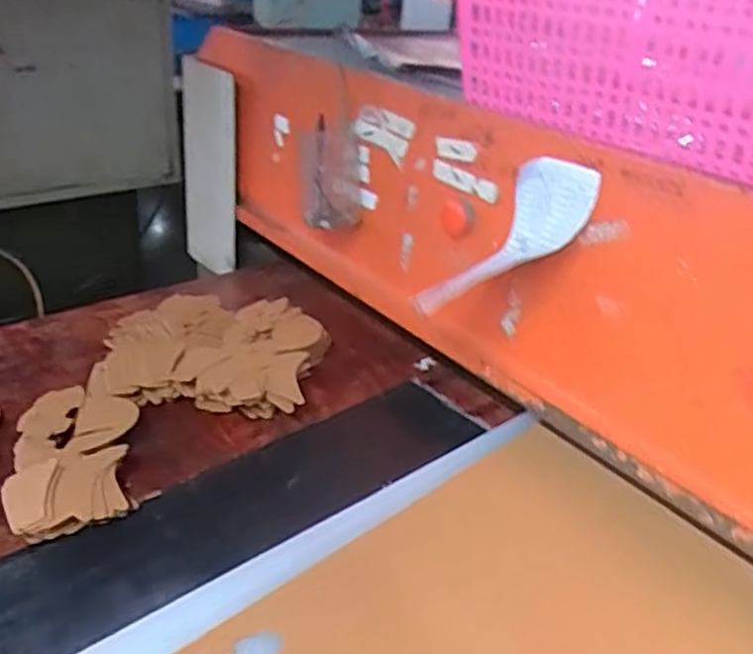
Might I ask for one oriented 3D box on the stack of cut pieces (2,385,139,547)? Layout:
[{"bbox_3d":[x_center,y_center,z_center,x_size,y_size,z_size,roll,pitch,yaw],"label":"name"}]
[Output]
[{"bbox_3d":[-0.304,0.126,0.751,0.120,0.031,0.215,-6,30,-15],"label":"stack of cut pieces"}]

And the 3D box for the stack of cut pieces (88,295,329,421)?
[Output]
[{"bbox_3d":[-0.208,0.028,0.922,0.278,0.049,0.221,7,30,7],"label":"stack of cut pieces"}]

